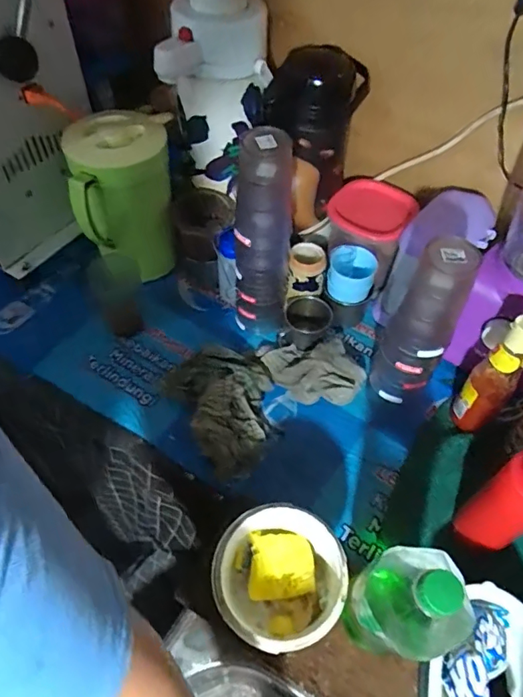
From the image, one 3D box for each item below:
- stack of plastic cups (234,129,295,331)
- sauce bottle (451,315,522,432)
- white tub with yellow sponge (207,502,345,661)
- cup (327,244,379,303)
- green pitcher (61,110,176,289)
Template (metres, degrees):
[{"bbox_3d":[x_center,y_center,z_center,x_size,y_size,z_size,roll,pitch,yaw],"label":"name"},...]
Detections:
[{"bbox_3d":[0.001,-0.149,0.708,0.082,0.324,0.068,5,54,1],"label":"stack of plastic cups"},{"bbox_3d":[0.312,0.041,0.647,0.060,0.194,0.056,40,61,23],"label":"sauce bottle"},{"bbox_3d":[0.019,0.264,0.541,0.135,0.143,0.127,1,54,-2],"label":"white tub with yellow sponge"},{"bbox_3d":[0.148,-0.121,0.800,0.076,0.072,0.062,13,54,7],"label":"cup"},{"bbox_3d":[-0.226,-0.244,0.826,0.148,0.249,0.154,-8,55,-8],"label":"green pitcher"}]

